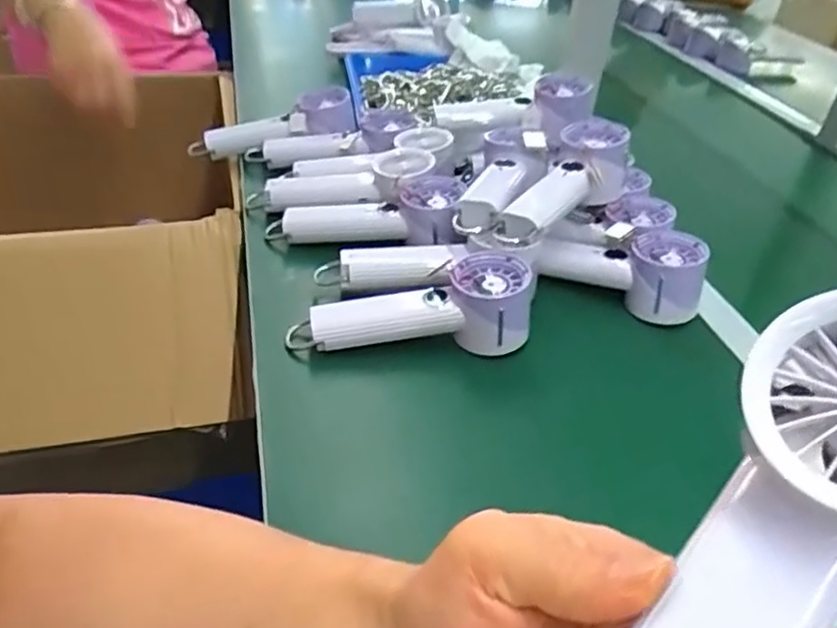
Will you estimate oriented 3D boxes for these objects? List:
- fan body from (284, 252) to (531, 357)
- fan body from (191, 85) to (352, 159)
[{"bbox_3d":[-0.006,-0.004,0.542,0.184,0.067,0.058,0,38,-7],"label":"fan body"},{"bbox_3d":[-0.171,-0.216,0.790,0.193,0.040,0.058,-15,40,1],"label":"fan body"}]

